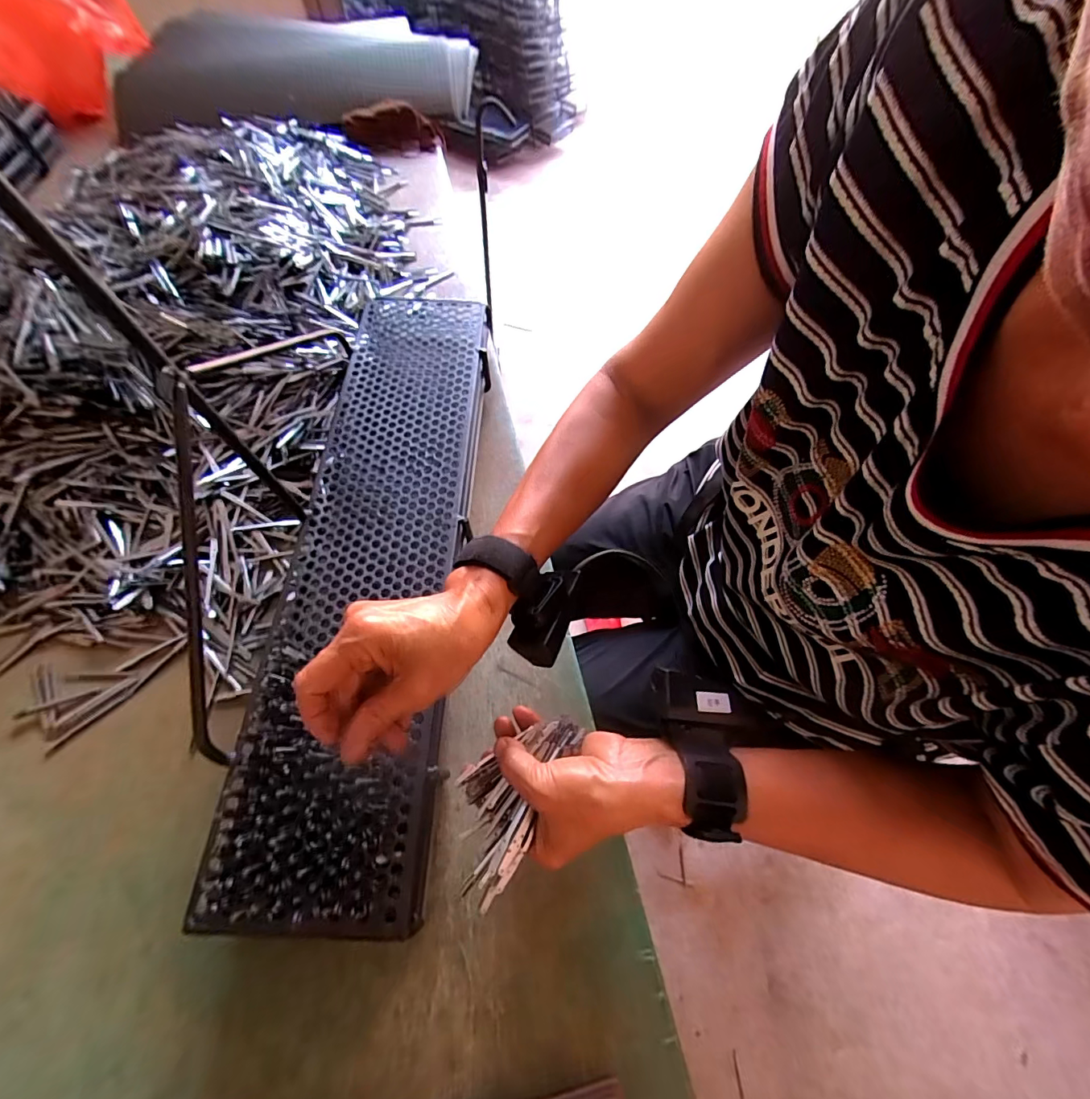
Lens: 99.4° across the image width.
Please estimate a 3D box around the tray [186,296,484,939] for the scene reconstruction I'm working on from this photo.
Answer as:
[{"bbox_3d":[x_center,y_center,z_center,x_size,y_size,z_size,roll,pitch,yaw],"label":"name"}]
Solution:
[{"bbox_3d":[-0.150,-0.021,0.421,0.147,0.033,0.582,1,63,0],"label":"tray"}]

